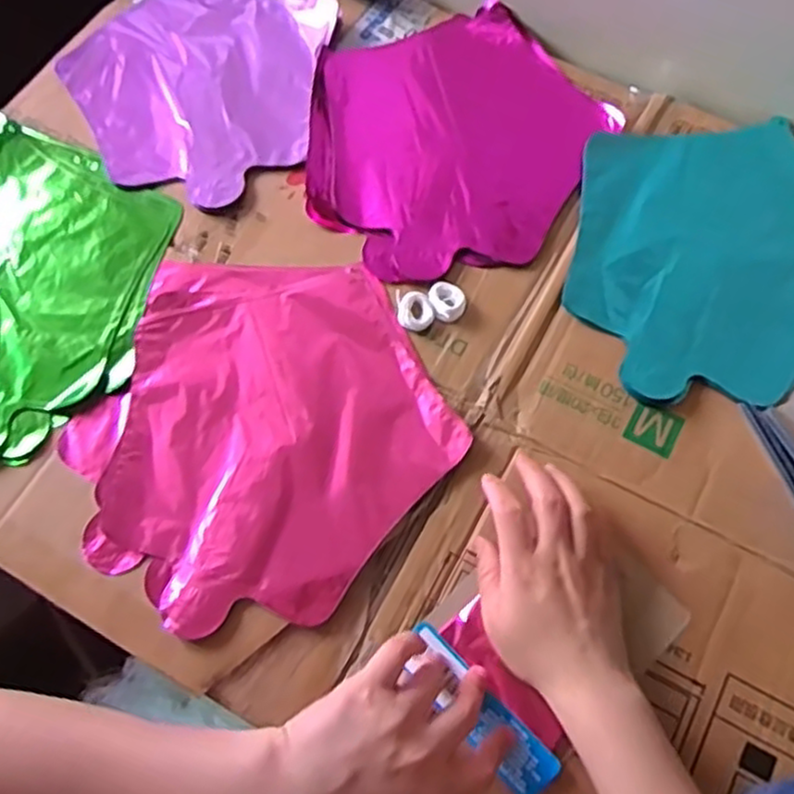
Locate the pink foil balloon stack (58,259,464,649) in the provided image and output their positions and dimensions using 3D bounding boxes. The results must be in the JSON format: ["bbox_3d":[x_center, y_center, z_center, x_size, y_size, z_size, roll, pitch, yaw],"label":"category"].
[{"bbox_3d":[-0.096,0.017,0.494,0.237,0.007,0.247,39,74,14],"label":"pink foil balloon stack"}]

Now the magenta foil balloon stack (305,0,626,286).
[{"bbox_3d":[0.038,-0.210,0.584,0.241,0.005,0.234,-43,74,-15],"label":"magenta foil balloon stack"}]

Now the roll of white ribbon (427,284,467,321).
[{"bbox_3d":[0.036,-0.069,0.531,0.027,0.012,0.026,0,69,0],"label":"roll of white ribbon"}]

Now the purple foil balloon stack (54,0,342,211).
[{"bbox_3d":[-0.166,-0.268,0.608,0.221,0.016,0.222,20,70,8],"label":"purple foil balloon stack"}]

